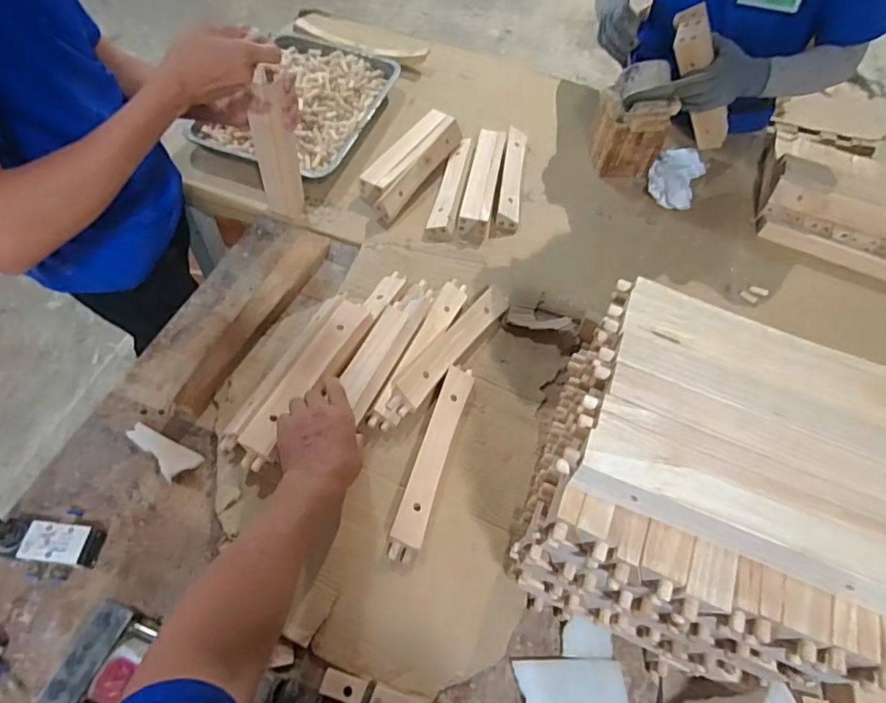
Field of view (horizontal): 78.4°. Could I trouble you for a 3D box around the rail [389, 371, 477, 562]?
[{"bbox_3d":[-0.012,0.136,0.710,0.039,0.032,0.265,16,57,6],"label":"rail"}]

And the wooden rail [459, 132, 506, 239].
[{"bbox_3d":[0.074,-0.314,0.999,0.053,0.035,0.267,11,57,2],"label":"wooden rail"}]

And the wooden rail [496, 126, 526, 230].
[{"bbox_3d":[0.134,-0.332,1.032,0.041,0.029,0.259,10,57,1],"label":"wooden rail"}]

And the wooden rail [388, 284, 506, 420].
[{"bbox_3d":[0.012,-0.007,0.792,0.042,0.025,0.260,48,55,-6],"label":"wooden rail"}]

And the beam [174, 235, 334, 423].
[{"bbox_3d":[-0.277,-0.054,0.807,0.053,0.033,0.342,23,58,10],"label":"beam"}]

